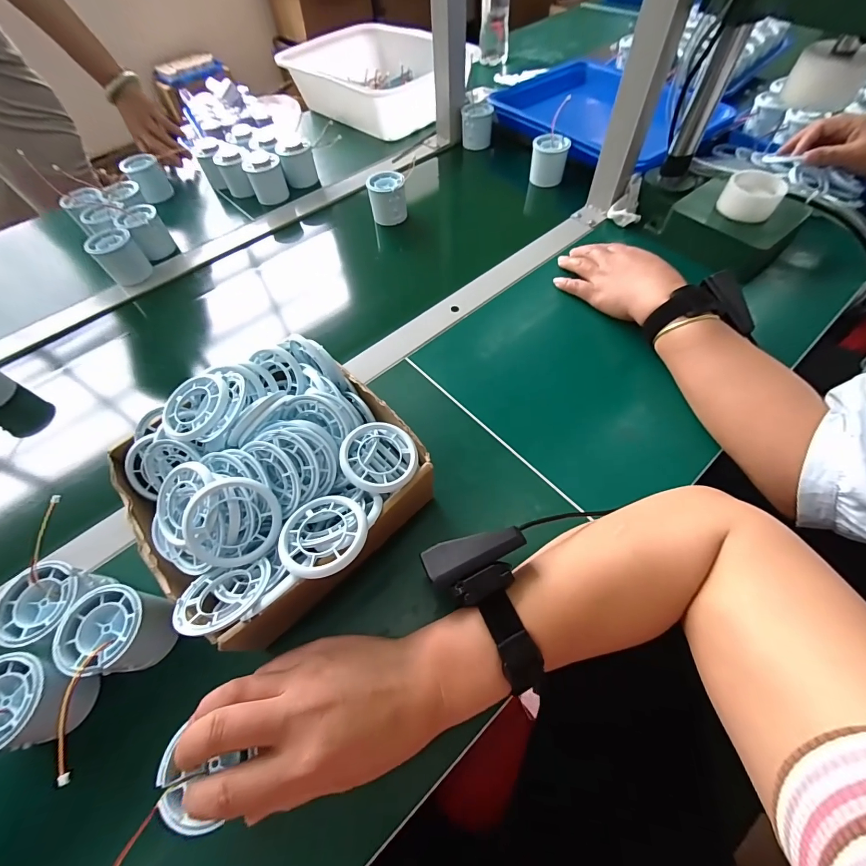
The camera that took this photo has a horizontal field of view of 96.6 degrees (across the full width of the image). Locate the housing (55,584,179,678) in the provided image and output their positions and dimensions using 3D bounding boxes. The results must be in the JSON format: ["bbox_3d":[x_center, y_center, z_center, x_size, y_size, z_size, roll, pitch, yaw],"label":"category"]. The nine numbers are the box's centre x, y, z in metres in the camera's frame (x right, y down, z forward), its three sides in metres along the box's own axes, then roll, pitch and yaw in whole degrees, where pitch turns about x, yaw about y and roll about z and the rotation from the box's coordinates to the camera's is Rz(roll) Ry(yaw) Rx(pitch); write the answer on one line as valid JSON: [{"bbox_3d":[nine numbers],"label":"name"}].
[{"bbox_3d":[-0.226,0.142,0.280,0.053,0.052,0.051,-2,59,3],"label":"housing"}]

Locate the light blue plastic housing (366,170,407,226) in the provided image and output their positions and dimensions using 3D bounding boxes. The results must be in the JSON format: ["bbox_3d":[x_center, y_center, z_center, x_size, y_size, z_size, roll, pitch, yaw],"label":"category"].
[{"bbox_3d":[-0.069,-0.351,0.576,0.059,0.056,0.049,-3,59,2],"label":"light blue plastic housing"}]

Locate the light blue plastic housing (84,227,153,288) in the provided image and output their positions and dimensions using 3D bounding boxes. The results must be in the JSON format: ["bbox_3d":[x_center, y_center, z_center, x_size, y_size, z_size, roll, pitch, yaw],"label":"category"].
[{"bbox_3d":[-0.432,-0.242,0.539,0.055,0.067,0.050,-39,64,-18],"label":"light blue plastic housing"}]

